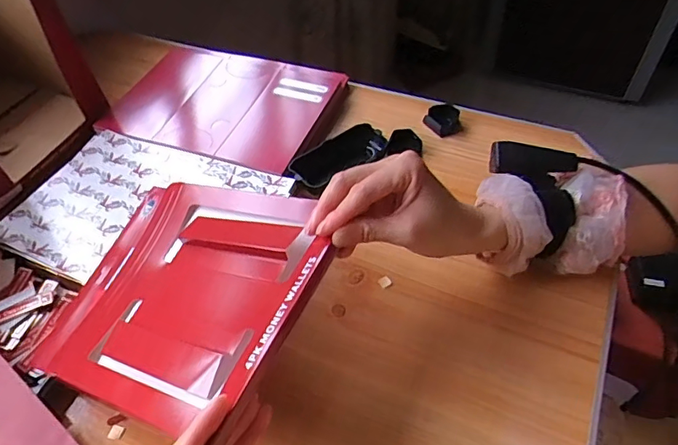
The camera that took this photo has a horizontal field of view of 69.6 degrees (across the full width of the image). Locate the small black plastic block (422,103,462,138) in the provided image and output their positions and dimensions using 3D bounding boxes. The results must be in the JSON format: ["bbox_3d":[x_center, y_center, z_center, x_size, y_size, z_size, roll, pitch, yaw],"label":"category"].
[{"bbox_3d":[0.128,-0.124,0.585,0.036,0.021,0.041,-33,55,-21],"label":"small black plastic block"}]

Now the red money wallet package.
[{"bbox_3d":[-0.126,0.049,0.392,0.239,0.016,0.194,4,53,34],"label":"red money wallet package"}]

